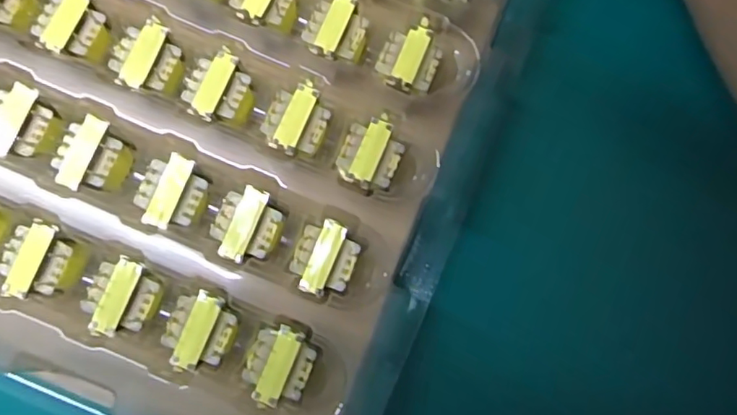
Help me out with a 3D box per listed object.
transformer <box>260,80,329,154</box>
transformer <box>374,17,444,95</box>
[{"bbox_3d":[-0.020,-0.024,0.154,0.017,0.006,0.019,17,79,3],"label":"transformer"},{"bbox_3d":[0.012,-0.042,0.160,0.016,0.008,0.022,24,80,5],"label":"transformer"}]

